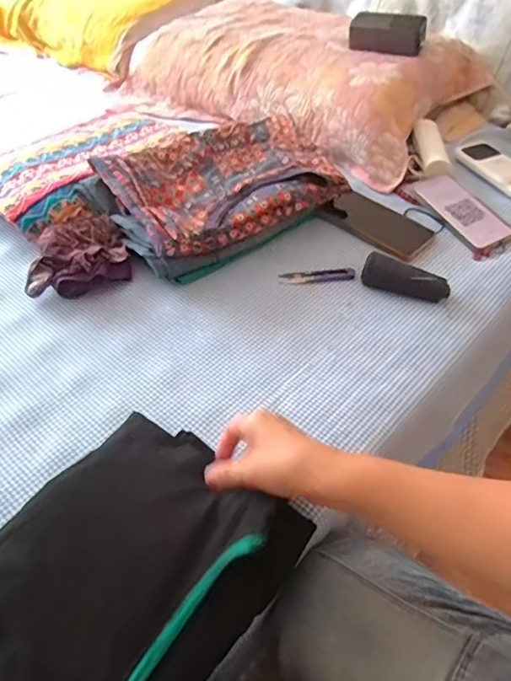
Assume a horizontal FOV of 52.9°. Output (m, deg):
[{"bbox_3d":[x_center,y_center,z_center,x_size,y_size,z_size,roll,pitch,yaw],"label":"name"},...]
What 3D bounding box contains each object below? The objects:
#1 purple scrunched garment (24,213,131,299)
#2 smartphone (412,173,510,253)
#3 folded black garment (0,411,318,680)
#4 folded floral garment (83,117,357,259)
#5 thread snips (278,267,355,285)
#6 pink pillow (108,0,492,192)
[{"bbox_3d":[-0.241,-0.113,0.685,0.130,0.045,0.126,-1,46,1],"label":"purple scrunched garment"},{"bbox_3d":[0.312,-0.198,0.770,0.084,0.012,0.157,-24,60,-15],"label":"smartphone"},{"bbox_3d":[-0.099,0.186,0.415,0.191,0.075,0.236,28,53,26],"label":"folded black garment"},{"bbox_3d":[-0.043,-0.218,0.743,0.303,0.108,0.194,-25,50,-21],"label":"folded floral garment"},{"bbox_3d":[0.084,-0.086,0.689,0.098,0.007,0.027,-8,46,-5],"label":"thread snips"},{"bbox_3d":[0.062,-0.536,1.017,0.676,0.126,0.383,32,55,29],"label":"pink pillow"}]

